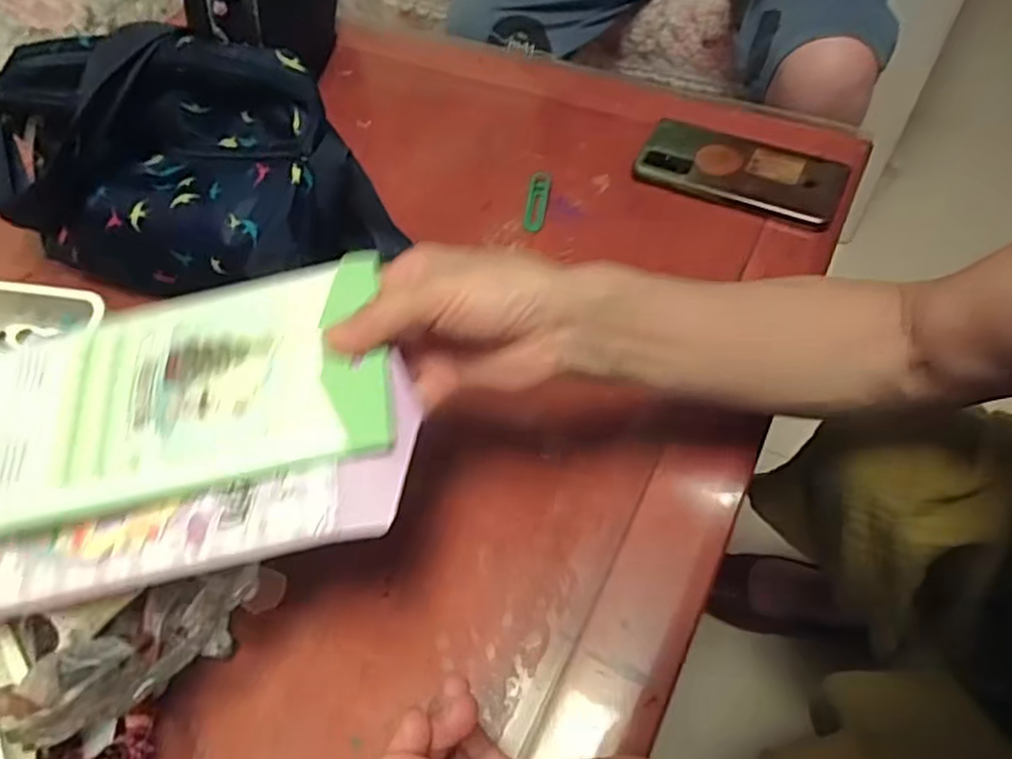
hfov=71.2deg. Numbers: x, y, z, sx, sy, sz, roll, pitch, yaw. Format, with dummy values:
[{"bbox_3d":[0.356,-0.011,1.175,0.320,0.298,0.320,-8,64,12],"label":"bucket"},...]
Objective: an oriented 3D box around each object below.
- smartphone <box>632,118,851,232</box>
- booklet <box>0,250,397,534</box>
[{"bbox_3d":[0.191,-0.173,0.578,0.159,0.014,0.078,22,61,17],"label":"smartphone"},{"bbox_3d":[-0.165,0.005,0.325,0.222,0.010,0.104,-12,59,3],"label":"booklet"}]

